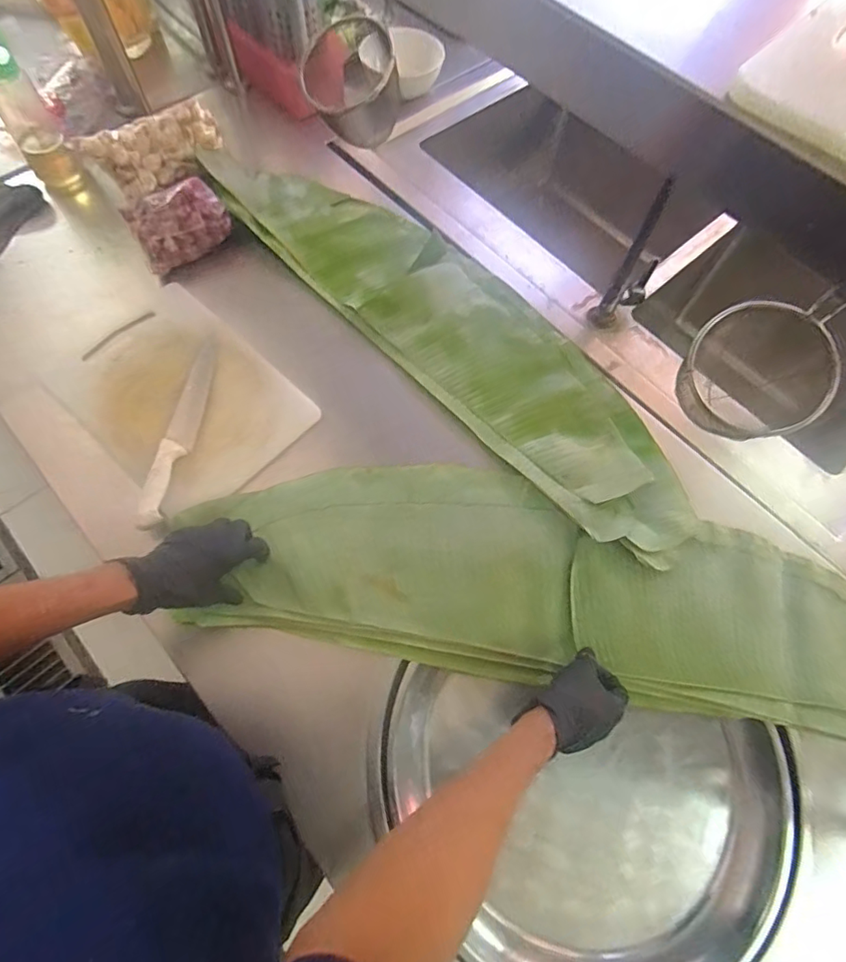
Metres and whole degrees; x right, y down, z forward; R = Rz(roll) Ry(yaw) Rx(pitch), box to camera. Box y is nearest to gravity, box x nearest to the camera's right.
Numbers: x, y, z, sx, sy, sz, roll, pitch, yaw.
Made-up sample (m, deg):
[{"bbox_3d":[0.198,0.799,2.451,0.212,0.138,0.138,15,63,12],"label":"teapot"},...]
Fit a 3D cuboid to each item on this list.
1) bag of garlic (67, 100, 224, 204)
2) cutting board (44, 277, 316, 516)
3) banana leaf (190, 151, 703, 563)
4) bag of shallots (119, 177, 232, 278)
[{"bbox_3d":[-0.431,-0.534,0.834,0.214,0.065,0.105,-27,71,-14],"label":"bag of garlic"},{"bbox_3d":[-0.349,-0.124,0.731,0.341,0.020,0.239,41,69,13],"label":"cutting board"},{"bbox_3d":[0.052,-0.242,0.788,0.240,0.038,0.885,-41,75,-20],"label":"banana leaf"},{"bbox_3d":[-0.386,-0.411,0.813,0.145,0.069,0.120,-27,71,-13],"label":"bag of shallots"}]

